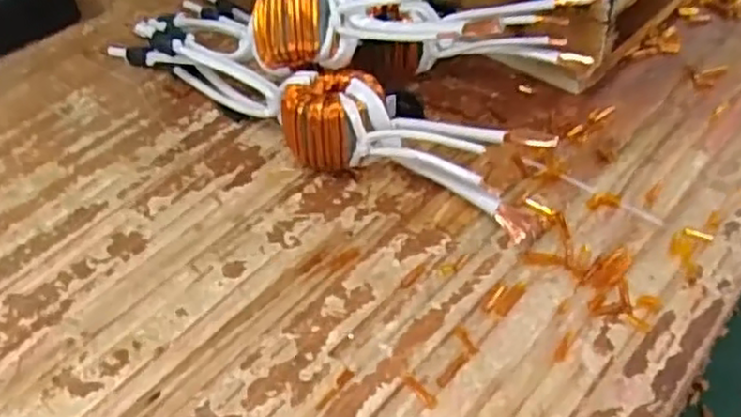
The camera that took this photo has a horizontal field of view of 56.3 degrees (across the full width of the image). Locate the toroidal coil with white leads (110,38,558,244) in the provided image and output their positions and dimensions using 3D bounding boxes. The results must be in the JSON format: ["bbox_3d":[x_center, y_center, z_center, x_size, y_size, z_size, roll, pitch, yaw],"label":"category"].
[{"bbox_3d":[-0.072,-0.095,0.594,0.468,0.070,0.079,29,56,29],"label":"toroidal coil with white leads"}]

